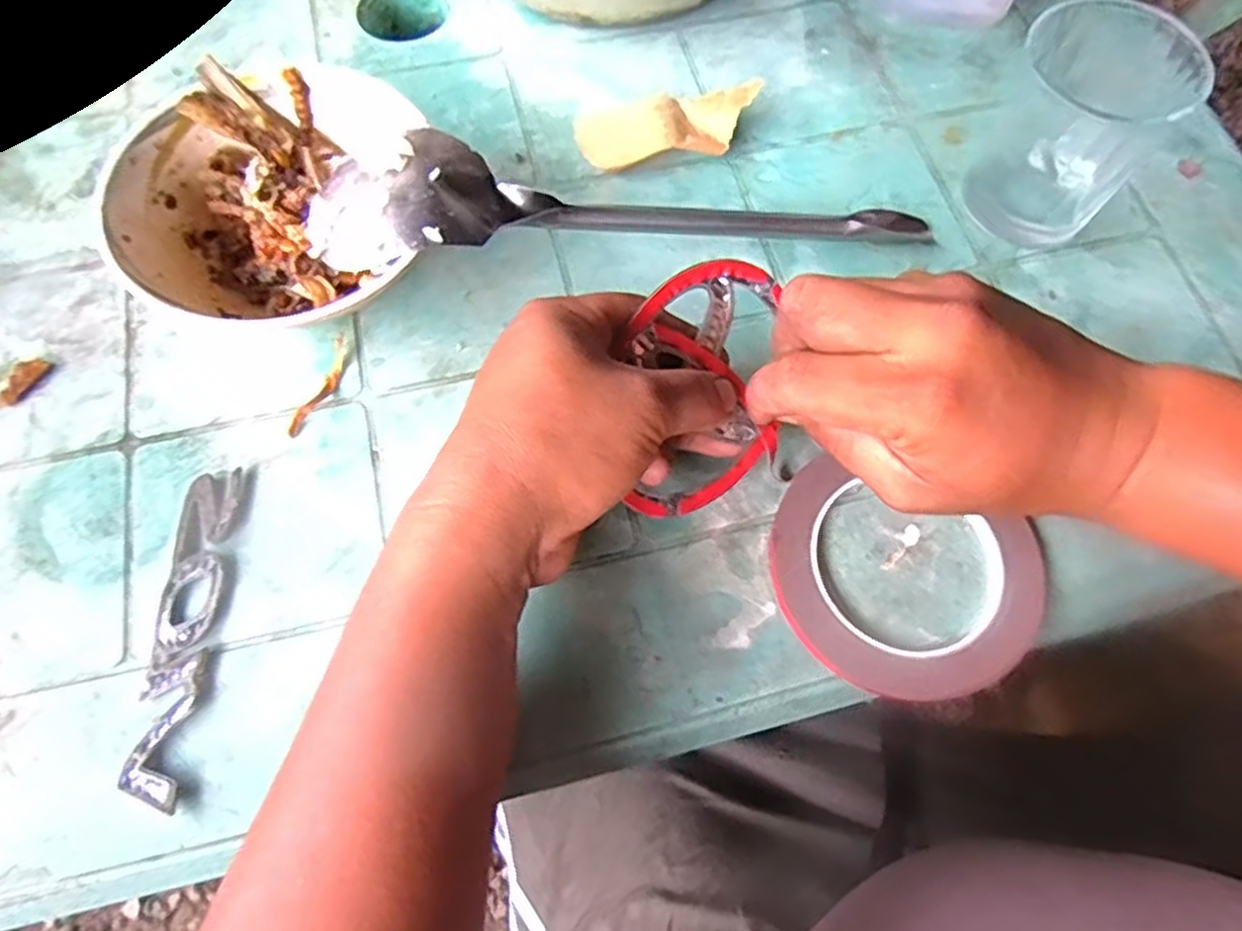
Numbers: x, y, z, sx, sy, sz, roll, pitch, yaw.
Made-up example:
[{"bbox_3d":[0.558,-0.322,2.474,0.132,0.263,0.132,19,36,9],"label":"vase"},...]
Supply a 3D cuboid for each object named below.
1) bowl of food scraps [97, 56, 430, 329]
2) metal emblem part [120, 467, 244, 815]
[{"bbox_3d":[-0.164,-0.126,0.363,0.135,0.061,0.124,0,67,-1],"label":"bowl of food scraps"},{"bbox_3d":[-0.179,0.066,0.307,0.024,0.004,0.134,-1,67,-1],"label":"metal emblem part"}]

